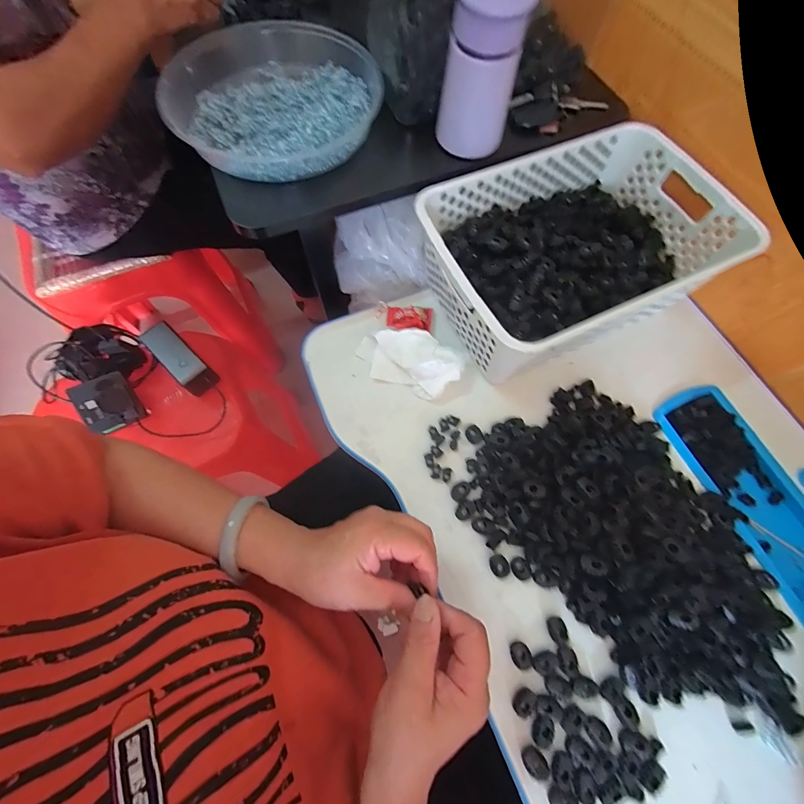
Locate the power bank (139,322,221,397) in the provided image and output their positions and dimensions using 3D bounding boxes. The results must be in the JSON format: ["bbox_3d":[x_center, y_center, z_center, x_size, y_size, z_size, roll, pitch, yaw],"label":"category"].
[{"bbox_3d":[-0.354,-0.069,0.568,0.129,0.025,0.046,45,71,2],"label":"power bank"}]

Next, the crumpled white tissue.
[{"bbox_3d":[0.008,-0.051,0.401,0.116,0.033,0.068,22,70,8],"label":"crumpled white tissue"}]

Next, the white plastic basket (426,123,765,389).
[{"bbox_3d":[0.187,-0.162,0.409,0.314,0.117,0.205,-25,70,-10],"label":"white plastic basket"}]

